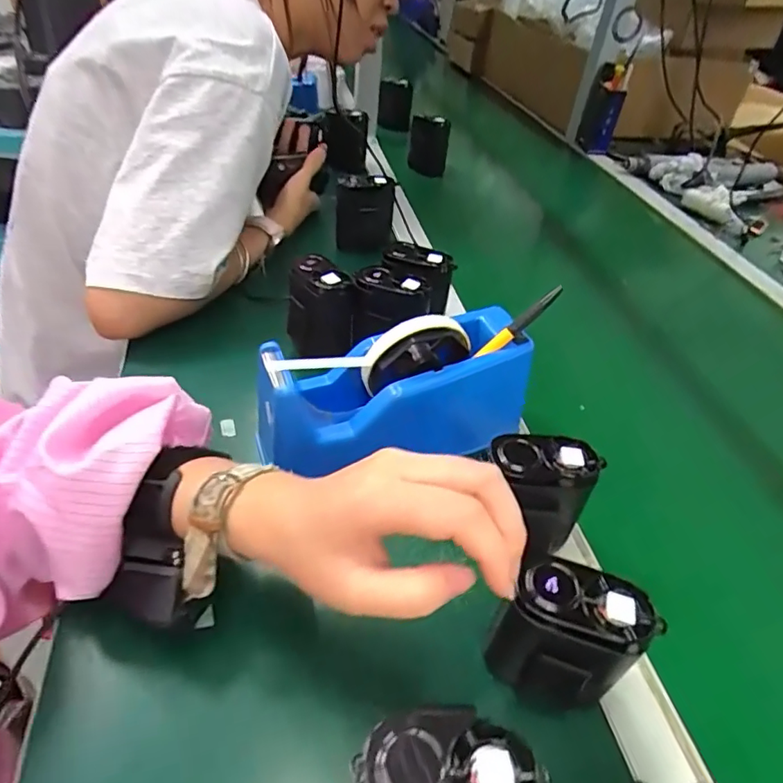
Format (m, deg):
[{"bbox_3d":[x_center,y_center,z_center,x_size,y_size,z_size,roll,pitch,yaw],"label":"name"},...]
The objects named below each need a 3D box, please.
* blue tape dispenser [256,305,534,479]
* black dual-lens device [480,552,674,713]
[{"bbox_3d":[0.004,-0.005,0.390,0.196,0.088,0.072,-11,45,-18],"label":"blue tape dispenser"},{"bbox_3d":[0.091,0.129,0.282,0.064,0.086,0.038,19,44,14],"label":"black dual-lens device"}]

